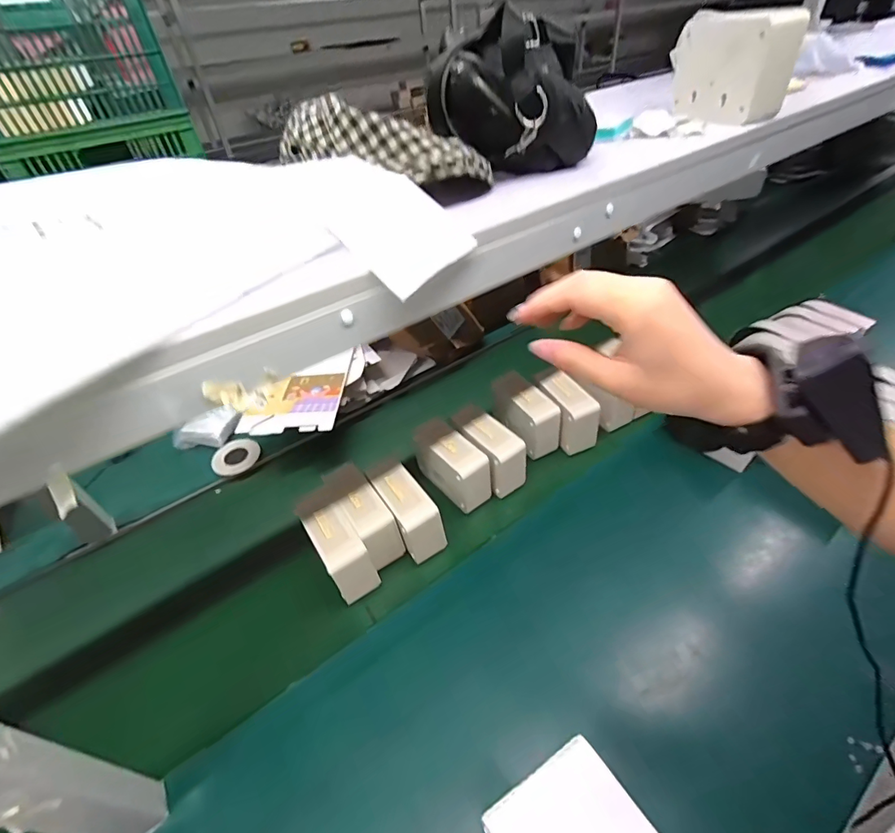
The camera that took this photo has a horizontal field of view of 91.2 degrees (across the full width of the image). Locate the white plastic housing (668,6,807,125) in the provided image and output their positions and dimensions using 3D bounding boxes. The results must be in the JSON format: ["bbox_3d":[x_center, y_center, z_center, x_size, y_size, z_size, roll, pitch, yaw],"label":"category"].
[{"bbox_3d":[0.365,-0.456,0.573,0.071,0.105,0.153,-12,41,-5],"label":"white plastic housing"}]

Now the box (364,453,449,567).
[{"bbox_3d":[-0.059,0.143,0.661,0.061,0.101,0.117,-26,44,-20],"label":"box"}]

